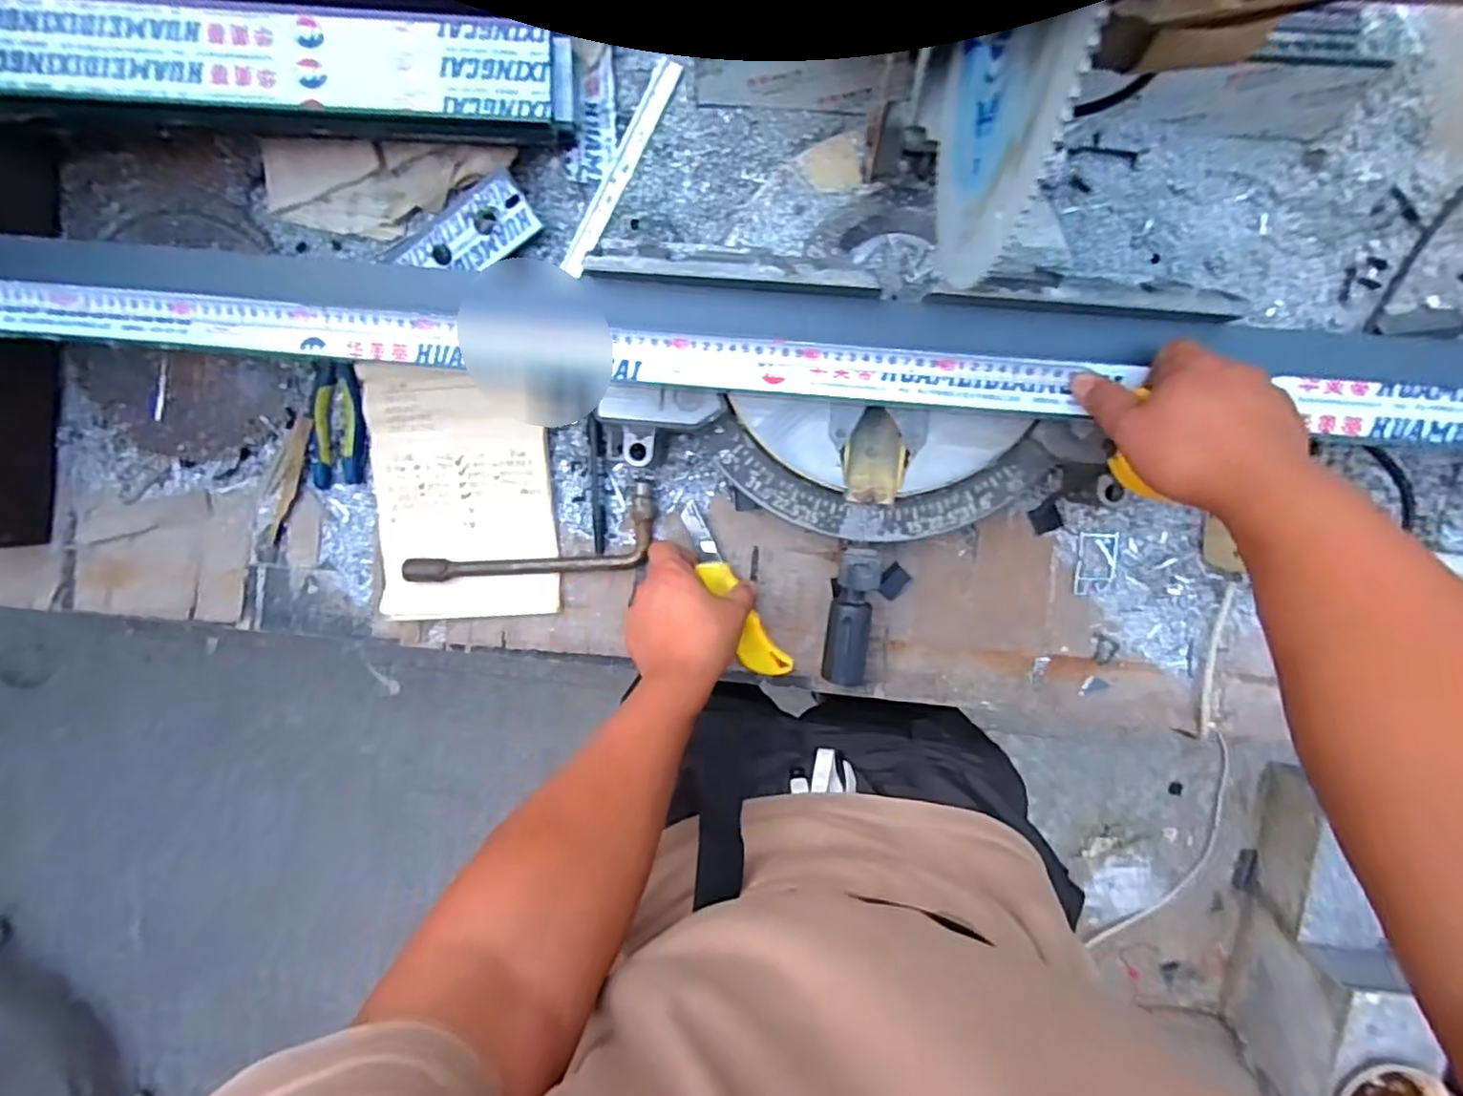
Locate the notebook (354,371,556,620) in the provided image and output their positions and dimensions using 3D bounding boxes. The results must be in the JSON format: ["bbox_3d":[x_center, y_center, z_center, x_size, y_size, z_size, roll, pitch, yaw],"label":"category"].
[{"bbox_3d":[-0.265,-0.051,0.645,0.174,0.016,0.240,-1,98,4],"label":"notebook"}]

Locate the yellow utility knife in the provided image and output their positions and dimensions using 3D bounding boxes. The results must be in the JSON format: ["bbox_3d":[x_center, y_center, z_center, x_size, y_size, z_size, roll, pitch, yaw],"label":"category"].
[{"bbox_3d":[-0.001,0.045,0.629,0.041,0.022,0.185,-27,96,7],"label":"yellow utility knife"}]

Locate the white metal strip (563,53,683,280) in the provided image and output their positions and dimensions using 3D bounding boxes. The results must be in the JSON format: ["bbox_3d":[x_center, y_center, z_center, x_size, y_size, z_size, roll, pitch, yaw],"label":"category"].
[{"bbox_3d":[-0.102,-0.345,0.601,0.022,0.005,0.199,33,102,7],"label":"white metal strip"}]

